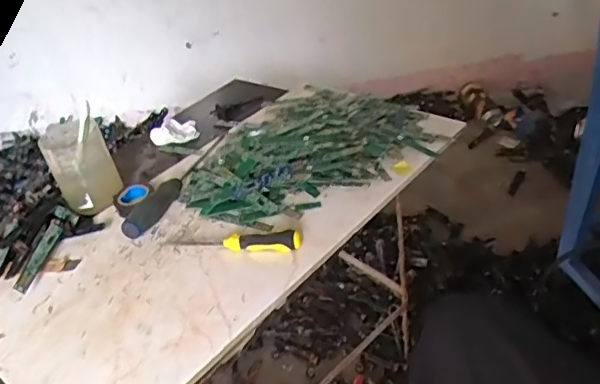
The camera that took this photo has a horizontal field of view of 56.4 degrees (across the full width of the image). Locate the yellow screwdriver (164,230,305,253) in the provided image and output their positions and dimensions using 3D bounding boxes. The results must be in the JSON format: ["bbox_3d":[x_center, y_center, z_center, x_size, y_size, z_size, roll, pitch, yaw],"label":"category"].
[{"bbox_3d":[-0.076,0.053,0.637,0.157,0.023,0.025,1,36,18],"label":"yellow screwdriver"}]

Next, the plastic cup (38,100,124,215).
[{"bbox_3d":[-0.288,-0.045,0.731,0.077,0.124,0.078,-25,37,-20],"label":"plastic cup"}]

